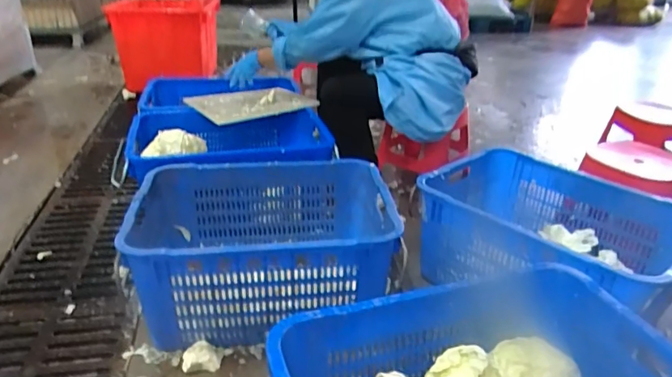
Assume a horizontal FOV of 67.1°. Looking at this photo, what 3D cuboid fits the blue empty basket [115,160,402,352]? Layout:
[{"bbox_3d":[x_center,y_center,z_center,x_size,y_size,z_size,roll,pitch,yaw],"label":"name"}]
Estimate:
[{"bbox_3d":[-0.180,0.140,1.249,0.603,0.268,0.431,-2,27,-7],"label":"blue empty basket"}]

